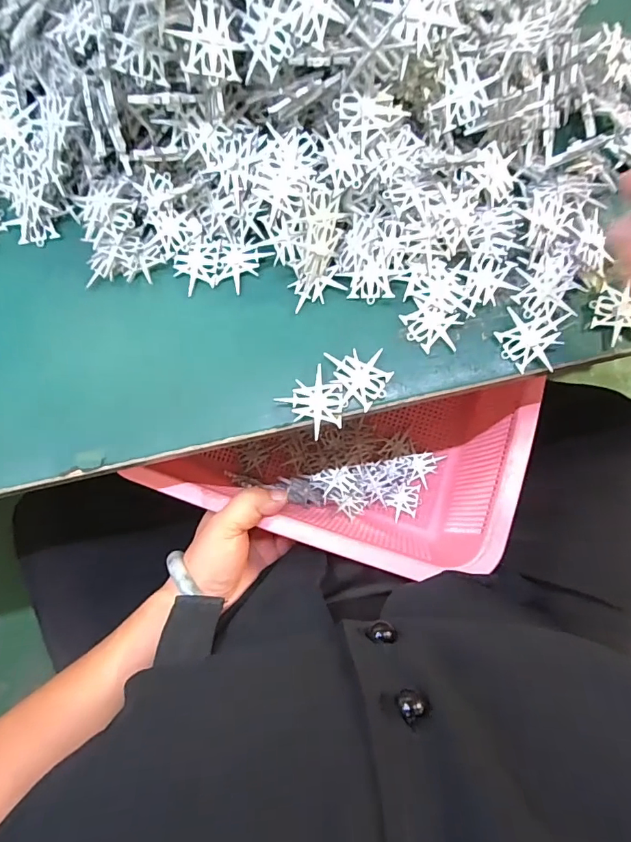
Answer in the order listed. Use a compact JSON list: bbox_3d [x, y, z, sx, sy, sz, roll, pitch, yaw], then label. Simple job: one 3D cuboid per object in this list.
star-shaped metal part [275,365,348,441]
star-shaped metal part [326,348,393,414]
[{"bbox_3d":[0.002,-0.010,0.267,0.032,0.009,0.033,-43,82,-4],"label":"star-shaped metal part"},{"bbox_3d":[0.027,-0.028,0.271,0.032,0.007,0.038,-39,82,-3],"label":"star-shaped metal part"}]

